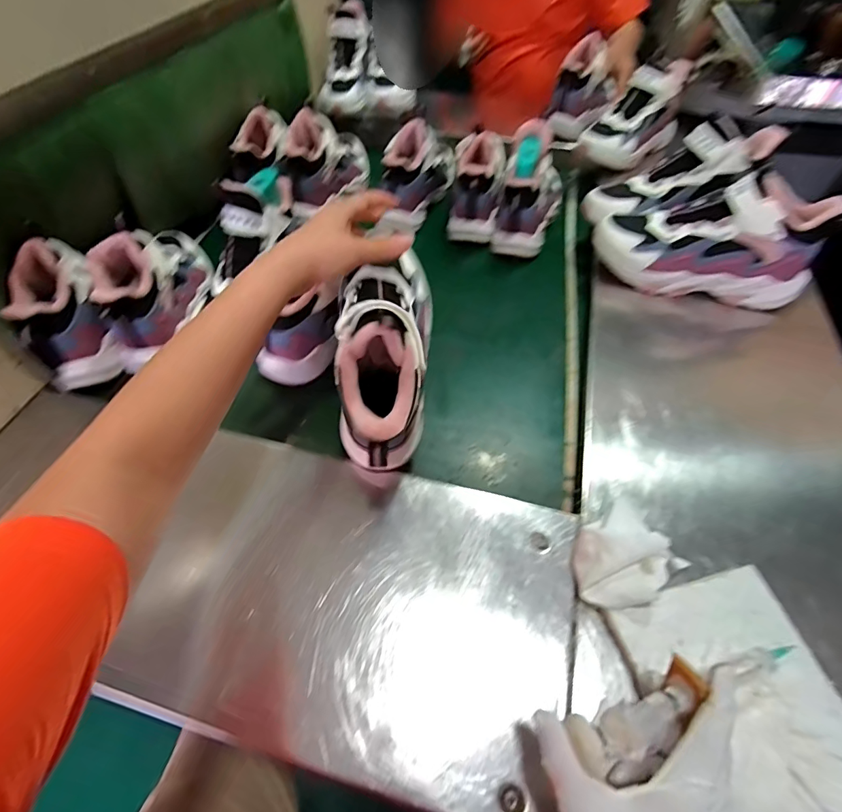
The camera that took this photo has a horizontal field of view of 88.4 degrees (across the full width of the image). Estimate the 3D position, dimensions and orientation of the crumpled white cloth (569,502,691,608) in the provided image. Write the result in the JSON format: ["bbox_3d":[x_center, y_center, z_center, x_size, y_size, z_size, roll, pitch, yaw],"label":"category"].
[{"bbox_3d":[0.165,0.128,0.363,0.082,0.048,0.072,-28,57,-19],"label":"crumpled white cloth"}]

